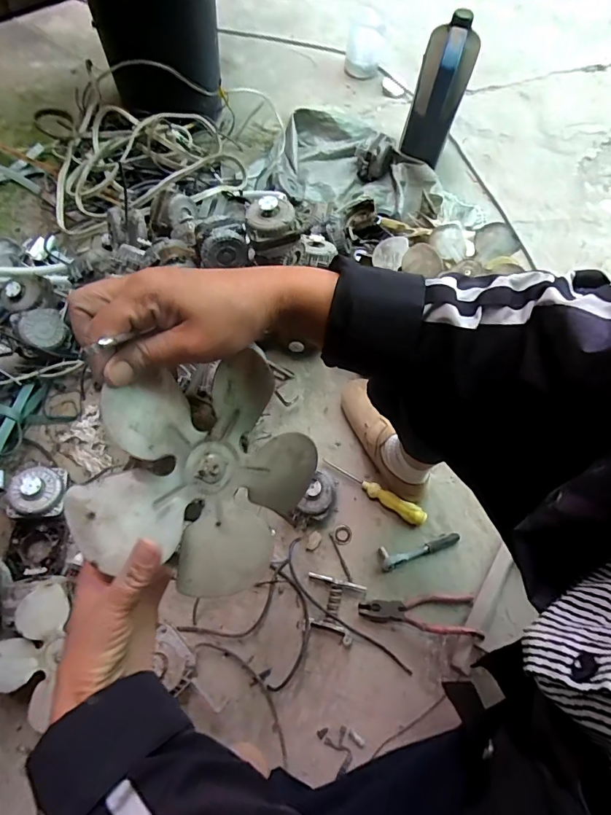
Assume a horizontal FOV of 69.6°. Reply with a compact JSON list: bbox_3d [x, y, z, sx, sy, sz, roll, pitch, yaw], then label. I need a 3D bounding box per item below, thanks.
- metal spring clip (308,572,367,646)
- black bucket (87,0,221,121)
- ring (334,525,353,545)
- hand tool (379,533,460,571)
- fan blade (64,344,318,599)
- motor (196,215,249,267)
[{"bbox_3d":[0.042,0.324,0.722,0.094,0.015,0.089,20,68,5],"label":"metal spring clip"},{"bbox_3d":[-0.351,-0.928,1.053,0.279,0.325,0.274,1,68,-2],"label":"black bucket"},{"bbox_3d":[0.067,0.228,0.785,0.032,0.004,0.033,1,68,-2],"label":"ring"},{"bbox_3d":[0.199,0.244,0.771,0.148,0.031,0.037,-17,70,-9],"label":"hand tool"},{"bbox_3d":[-0.072,0.055,0.325,0.175,0.033,0.168,-2,93,-34],"label":"fan blade"},{"bbox_3d":[-0.143,-0.276,0.749,0.080,0.077,0.059,-16,70,-9],"label":"motor"}]

